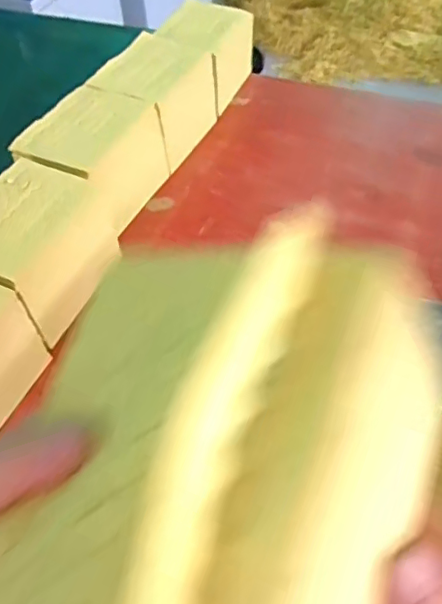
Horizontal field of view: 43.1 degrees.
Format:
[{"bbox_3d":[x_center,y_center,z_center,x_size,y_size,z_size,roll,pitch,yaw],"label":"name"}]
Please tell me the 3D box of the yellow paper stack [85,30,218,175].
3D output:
[{"bbox_3d":[-0.093,-0.304,0.844,0.117,0.130,0.184,17,53,17],"label":"yellow paper stack"}]

